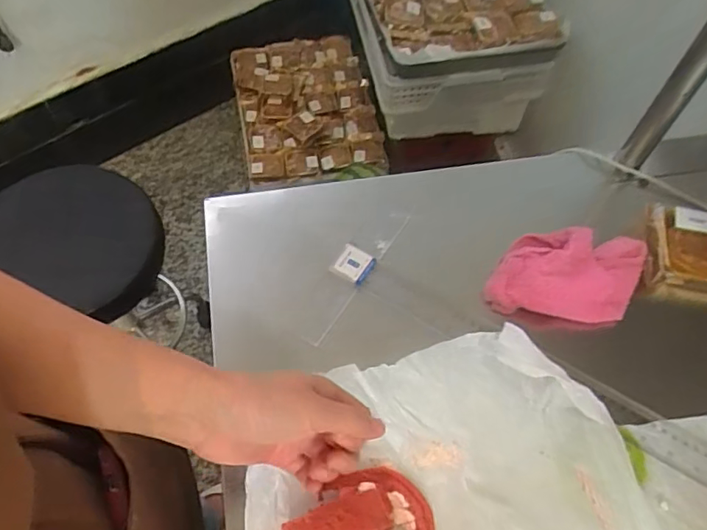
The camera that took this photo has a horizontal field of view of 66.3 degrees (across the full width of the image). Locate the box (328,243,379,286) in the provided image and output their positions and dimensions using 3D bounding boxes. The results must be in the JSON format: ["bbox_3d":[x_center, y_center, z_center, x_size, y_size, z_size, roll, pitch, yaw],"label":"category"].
[{"bbox_3d":[0.000,0.000,0.581,0.038,0.006,0.038,27,62,13],"label":"box"}]

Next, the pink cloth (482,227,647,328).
[{"bbox_3d":[0.227,0.010,0.570,0.170,0.031,0.099,2,59,-1],"label":"pink cloth"}]

